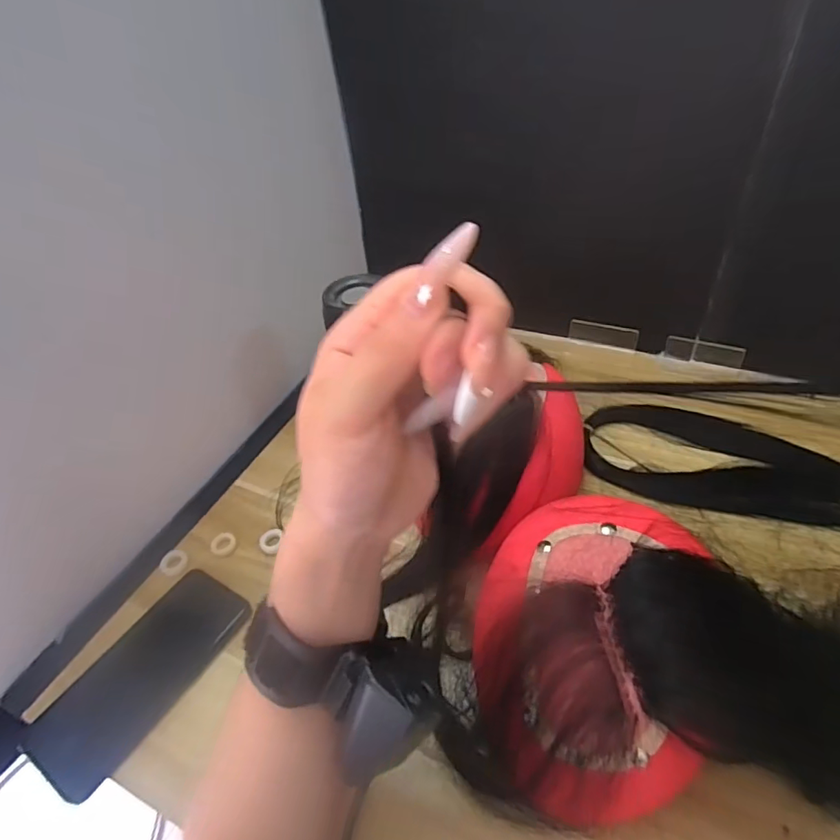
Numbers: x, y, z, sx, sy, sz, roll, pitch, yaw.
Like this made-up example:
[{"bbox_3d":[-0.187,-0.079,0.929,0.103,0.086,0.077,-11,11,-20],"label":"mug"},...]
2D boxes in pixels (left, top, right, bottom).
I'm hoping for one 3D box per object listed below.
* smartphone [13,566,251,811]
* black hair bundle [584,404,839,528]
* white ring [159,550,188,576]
[{"bbox_3d":[-0.212,0.190,0.402,0.080,0.011,0.158,22,49,27],"label":"smartphone"},{"bbox_3d":[0.348,0.044,0.495,0.361,0.022,0.128,10,45,17],"label":"black hair bundle"},{"bbox_3d":[-0.222,0.129,0.471,0.024,0.006,0.026,-3,43,3],"label":"white ring"}]

